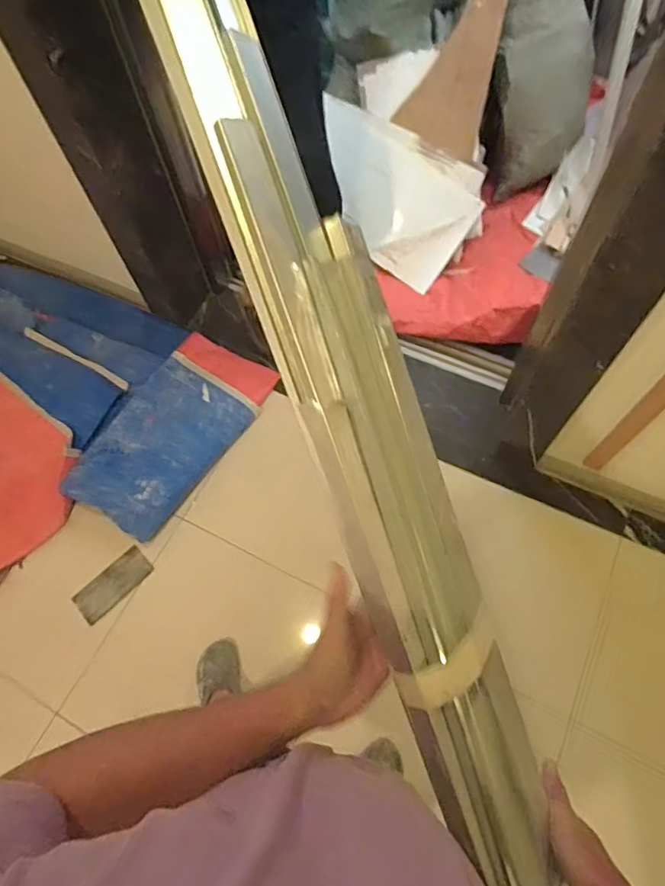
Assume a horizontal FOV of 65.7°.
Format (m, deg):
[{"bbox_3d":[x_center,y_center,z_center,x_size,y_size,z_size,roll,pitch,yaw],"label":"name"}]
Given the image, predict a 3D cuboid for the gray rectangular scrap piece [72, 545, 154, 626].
[{"bbox_3d":[-0.634,0.412,1.495,0.225,0.007,0.101,-42,77,-12],"label":"gray rectangular scrap piece"}]

